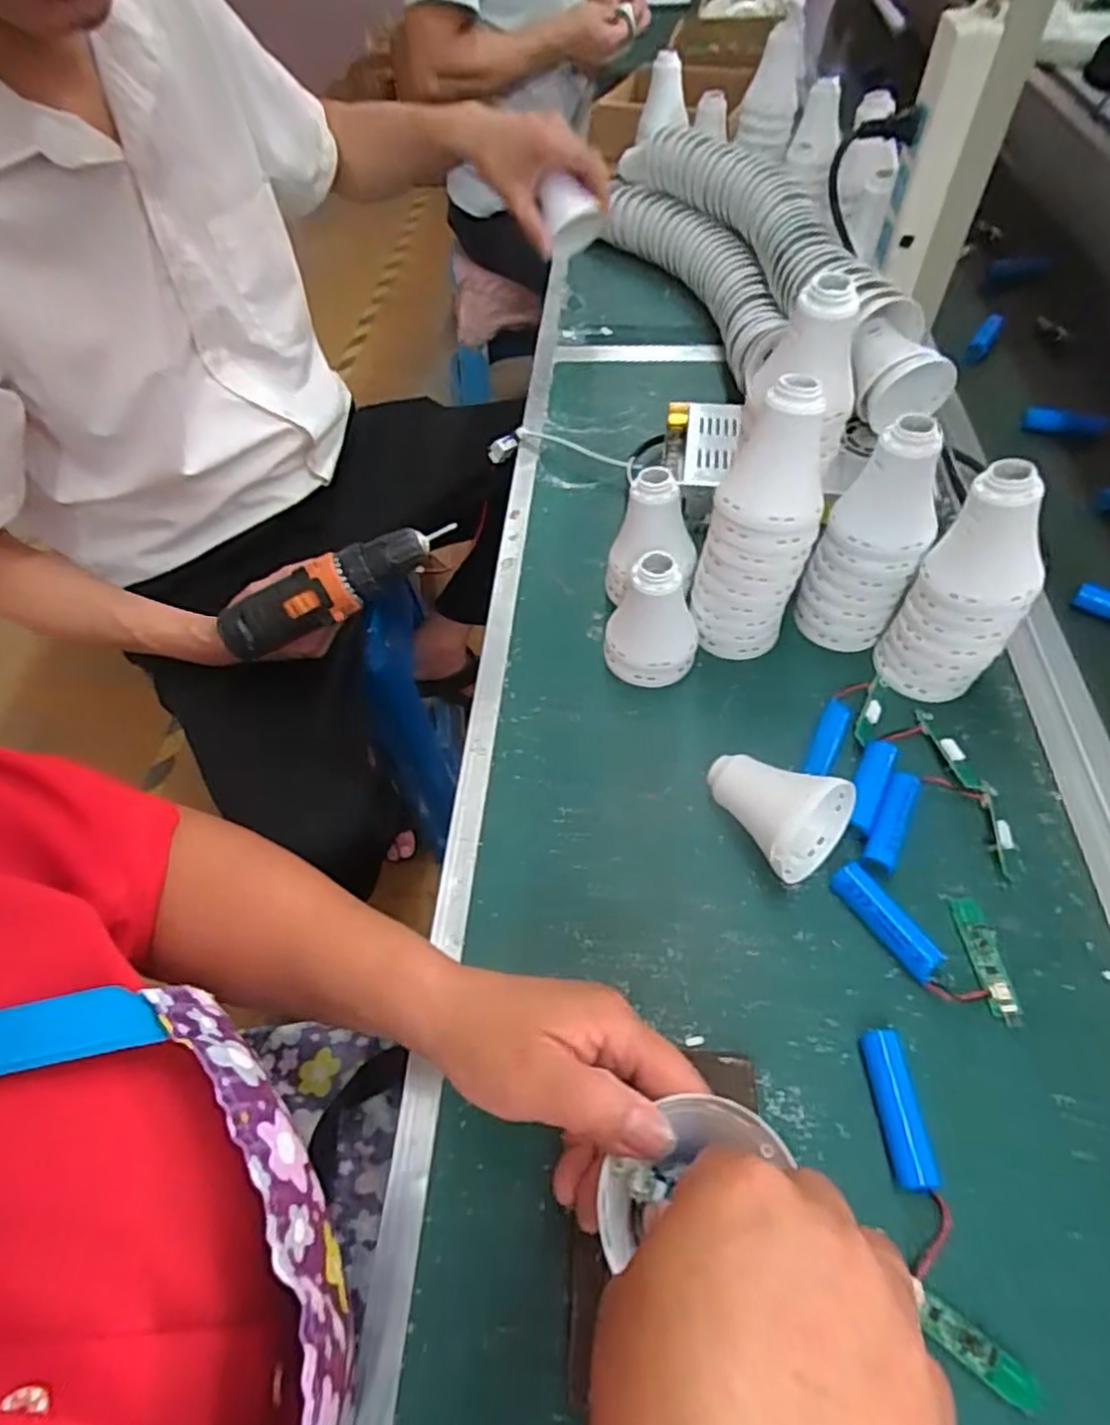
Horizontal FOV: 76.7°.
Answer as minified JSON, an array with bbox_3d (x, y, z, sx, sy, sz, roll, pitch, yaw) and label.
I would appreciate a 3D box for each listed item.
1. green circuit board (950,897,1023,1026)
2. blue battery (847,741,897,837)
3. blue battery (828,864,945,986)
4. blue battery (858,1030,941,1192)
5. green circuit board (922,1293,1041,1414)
[{"bbox_3d":[0.235,0.133,0.382,0.017,0.008,0.068,-2,55,4],"label":"green circuit board"},{"bbox_3d":[0.195,0.047,0.439,0.019,0.016,0.065,22,59,19],"label":"blue battery"},{"bbox_3d":[0.185,0.117,0.393,0.020,0.018,0.067,-30,58,-15],"label":"blue battery"},{"bbox_3d":[0.166,0.192,0.342,0.019,0.018,0.066,-4,55,2],"label":"blue battery"},{"bbox_3d":[0.177,0.267,0.290,0.046,0.007,0.014,31,63,24],"label":"green circuit board"}]

